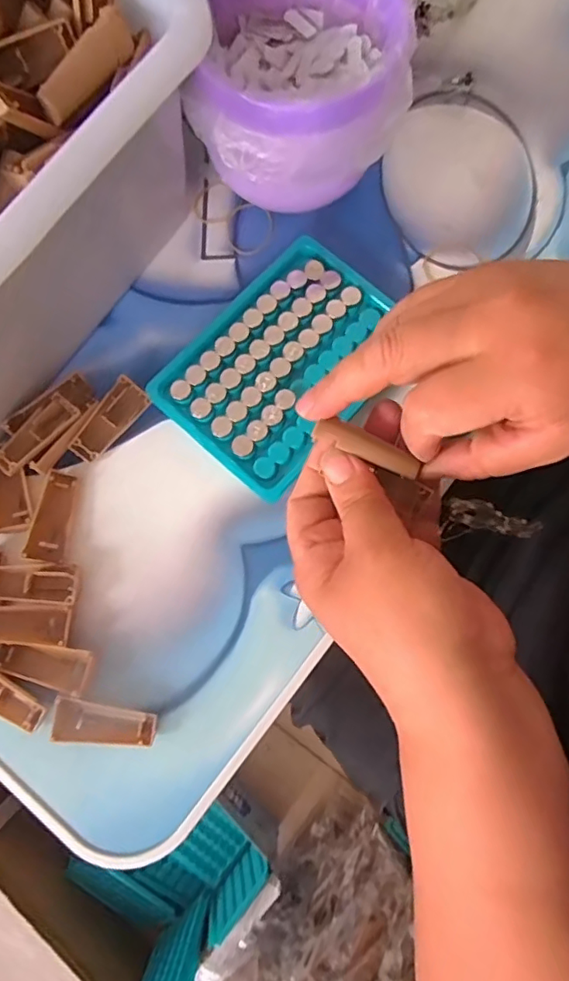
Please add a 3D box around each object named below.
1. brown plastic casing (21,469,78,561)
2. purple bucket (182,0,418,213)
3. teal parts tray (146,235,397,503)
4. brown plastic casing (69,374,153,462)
[{"bbox_3d":[-0.125,0.013,0.299,0.016,0.011,0.047,8,78,2],"label":"brown plastic casing"},{"bbox_3d":[0.004,-0.214,0.304,0.109,0.088,0.104,0,78,1],"label":"purple bucket"},{"bbox_3d":[0.000,-0.072,0.313,0.092,0.017,0.131,41,82,8],"label":"teal parts tray"},{"bbox_3d":[-0.097,-0.038,0.309,0.020,0.004,0.049,39,87,-18],"label":"brown plastic casing"}]

